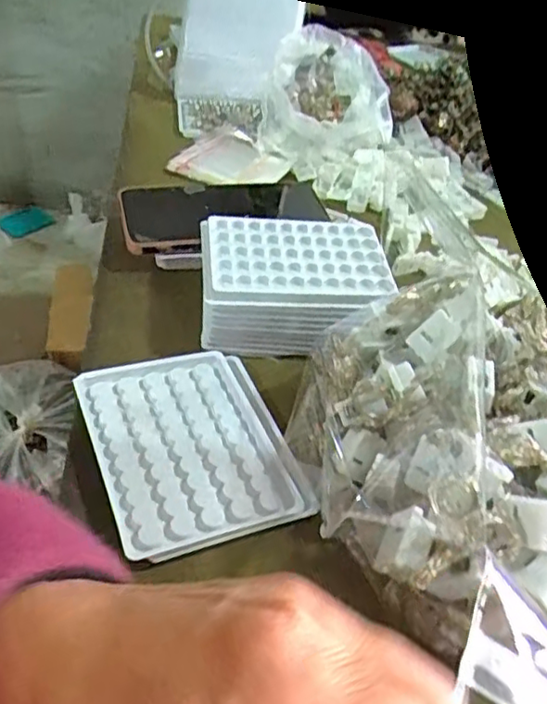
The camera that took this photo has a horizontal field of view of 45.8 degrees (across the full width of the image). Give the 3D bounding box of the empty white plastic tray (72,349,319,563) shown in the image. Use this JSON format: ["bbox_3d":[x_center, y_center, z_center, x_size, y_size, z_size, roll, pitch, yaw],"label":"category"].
[{"bbox_3d":[-0.048,0.050,0.372,0.103,0.022,0.136,-17,43,-16],"label":"empty white plastic tray"}]

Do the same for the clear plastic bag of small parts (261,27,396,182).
[{"bbox_3d":[0.047,-0.247,0.643,0.116,0.101,0.146,3,42,-5],"label":"clear plastic bag of small parts"}]

